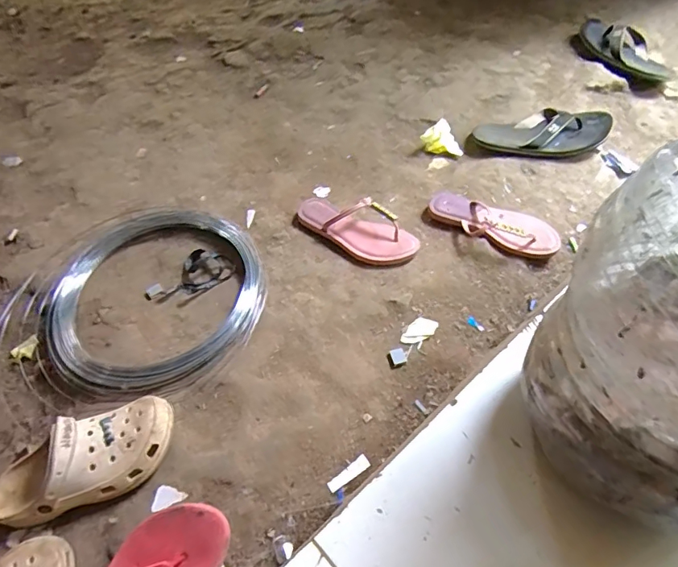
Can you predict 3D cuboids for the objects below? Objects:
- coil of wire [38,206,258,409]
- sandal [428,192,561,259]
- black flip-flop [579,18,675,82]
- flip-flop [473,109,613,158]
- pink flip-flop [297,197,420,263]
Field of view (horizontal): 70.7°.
[{"bbox_3d":[-0.301,0.012,0.774,0.356,0.042,0.351,-2,56,2],"label":"coil of wire"},{"bbox_3d":[0.263,-0.107,0.824,0.230,0.041,0.090,24,57,19],"label":"sandal"},{"bbox_3d":[0.654,-0.532,1.104,0.131,0.062,0.250,-32,58,-20],"label":"black flip-flop"},{"bbox_3d":[0.405,-0.302,0.956,0.258,0.042,0.109,0,56,3],"label":"flip-flop"},{"bbox_3d":[0.027,-0.106,0.833,0.230,0.054,0.079,31,60,23],"label":"pink flip-flop"}]

